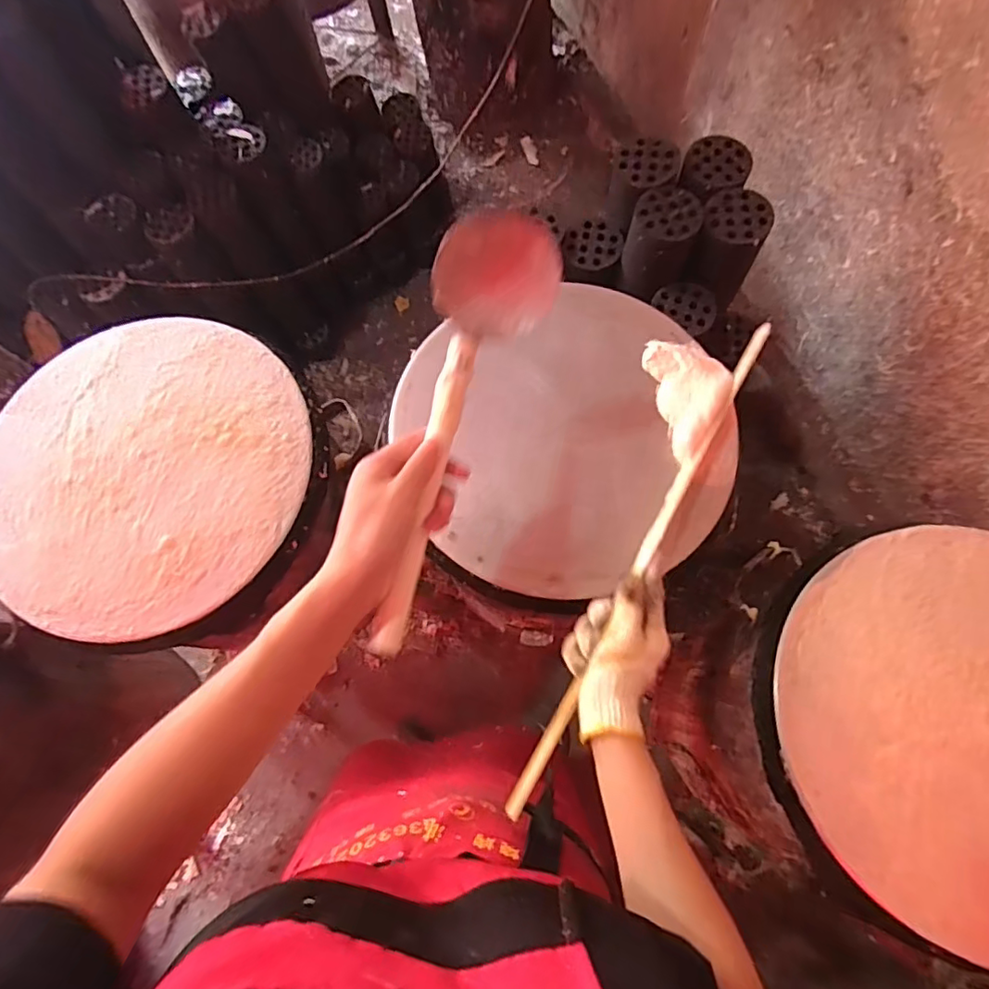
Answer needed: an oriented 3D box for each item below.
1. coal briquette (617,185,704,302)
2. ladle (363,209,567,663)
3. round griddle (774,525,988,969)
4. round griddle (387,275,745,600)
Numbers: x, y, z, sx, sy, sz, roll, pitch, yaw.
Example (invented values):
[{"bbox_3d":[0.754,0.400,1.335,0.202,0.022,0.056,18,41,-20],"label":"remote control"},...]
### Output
[{"bbox_3d":[0.252,-0.383,0.876,0.103,0.120,0.121,16,73,6],"label":"coal briquette"},{"bbox_3d":[-0.028,-0.051,0.419,0.087,0.062,0.326,14,78,6],"label":"ladle"},{"bbox_3d":[0.449,0.210,0.525,0.349,0.022,0.361,0,72,1],"label":"round griddle"},{"bbox_3d":[0.083,-0.065,0.610,0.331,0.025,0.323,0,72,1],"label":"round griddle"}]

